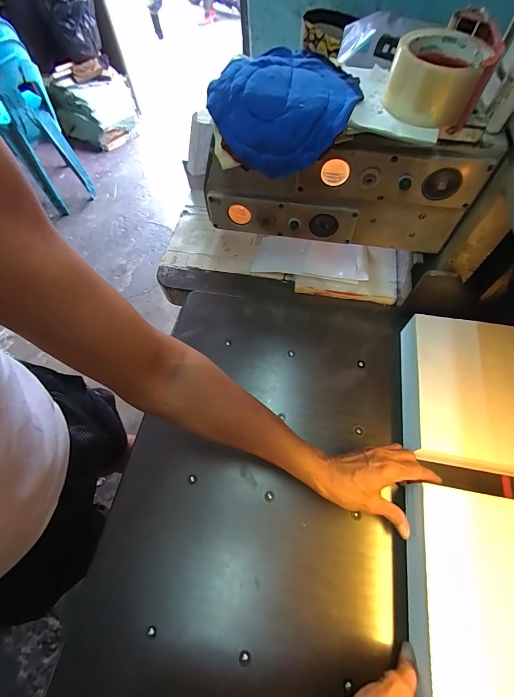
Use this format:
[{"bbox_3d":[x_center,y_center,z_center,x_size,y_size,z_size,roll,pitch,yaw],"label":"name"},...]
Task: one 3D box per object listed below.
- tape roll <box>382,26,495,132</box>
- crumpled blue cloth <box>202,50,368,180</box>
[{"bbox_3d":[0.186,-0.287,0.331,0.088,0.053,0.099,17,64,11],"label":"tape roll"},{"bbox_3d":[0.031,-0.290,0.378,0.174,0.061,0.150,25,66,14],"label":"crumpled blue cloth"}]

